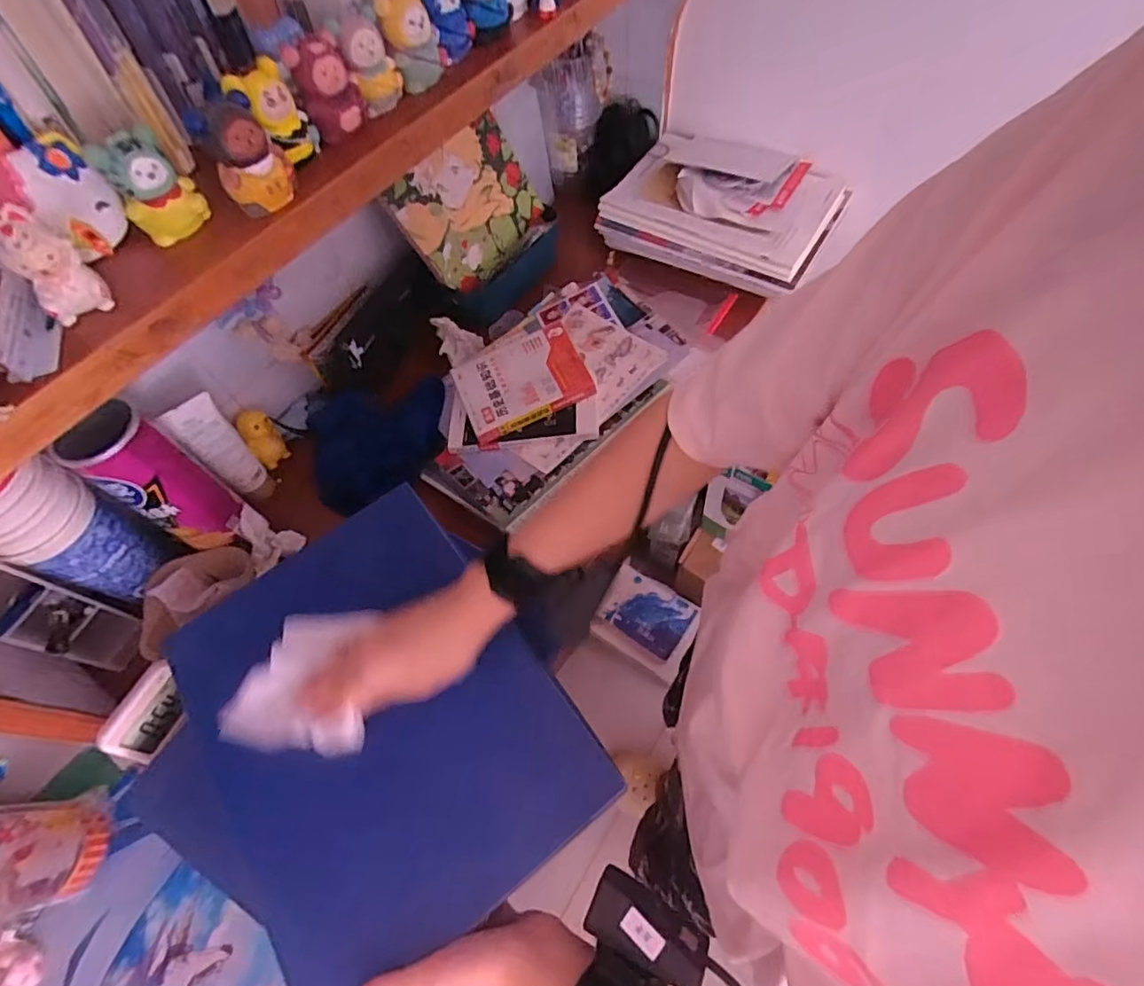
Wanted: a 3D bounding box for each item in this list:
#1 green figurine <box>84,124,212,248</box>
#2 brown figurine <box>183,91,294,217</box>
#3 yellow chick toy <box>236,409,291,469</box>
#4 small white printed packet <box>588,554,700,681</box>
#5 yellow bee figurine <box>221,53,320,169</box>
[{"bbox_3d":[-0.233,-0.171,0.306,0.024,0.050,0.037,37,69,21],"label":"green figurine"},{"bbox_3d":[-0.187,-0.195,0.317,0.038,0.051,0.034,-26,62,-11],"label":"brown figurine"},{"bbox_3d":[-0.367,-0.067,0.655,0.037,0.070,0.038,37,69,21],"label":"yellow chick toy"},{"bbox_3d":[0.178,0.299,1.313,0.220,0.059,0.186,25,65,17],"label":"small white printed packet"},{"bbox_3d":[-0.177,-0.224,0.333,0.036,0.048,0.037,-22,61,-9],"label":"yellow bee figurine"}]

